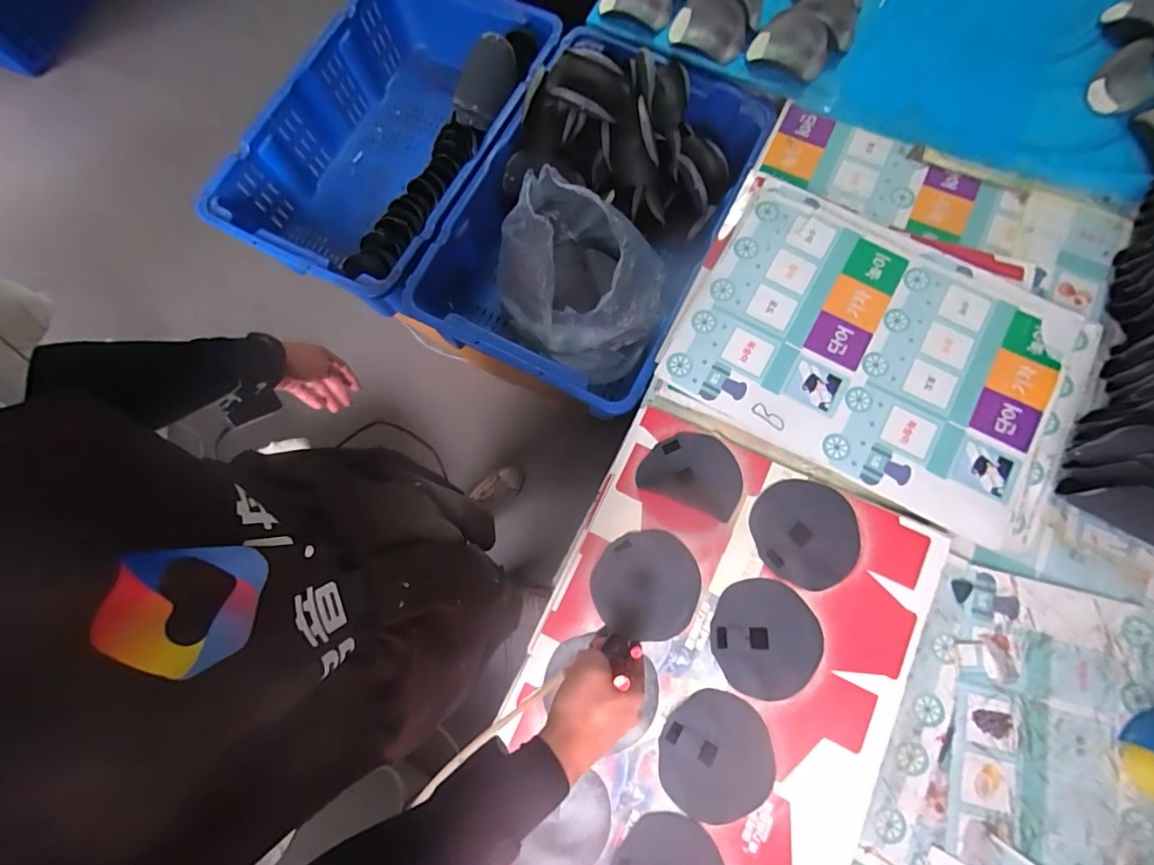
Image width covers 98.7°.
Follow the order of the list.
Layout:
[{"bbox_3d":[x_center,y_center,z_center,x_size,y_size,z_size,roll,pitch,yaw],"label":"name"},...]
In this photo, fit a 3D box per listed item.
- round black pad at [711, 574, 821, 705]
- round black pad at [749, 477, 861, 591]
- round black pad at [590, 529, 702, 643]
[{"bbox_3d":[0.254,0.277,0.670,0.141,0.006,0.145,0,75,1],"label":"round black pad"},{"bbox_3d":[0.324,0.141,0.700,0.143,0.008,0.145,0,75,1],"label":"round black pad"},{"bbox_3d":[0.096,0.214,0.695,0.145,0.011,0.142,-5,75,0],"label":"round black pad"}]

